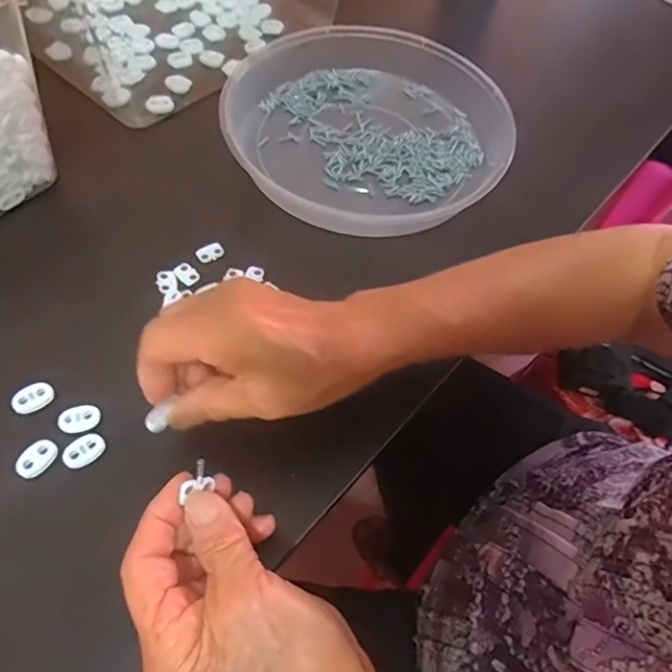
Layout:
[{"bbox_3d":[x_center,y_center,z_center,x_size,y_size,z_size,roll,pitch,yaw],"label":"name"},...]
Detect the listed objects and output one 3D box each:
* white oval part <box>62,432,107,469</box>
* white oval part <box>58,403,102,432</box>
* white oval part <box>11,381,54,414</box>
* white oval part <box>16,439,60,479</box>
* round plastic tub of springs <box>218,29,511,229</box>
[{"bbox_3d":[-0.145,0.066,0.313,0.016,0.004,0.023,40,63,15],"label":"white oval part"},{"bbox_3d":[-0.152,0.047,0.321,0.022,0.004,0.017,-6,61,-11],"label":"white oval part"},{"bbox_3d":[-0.182,0.037,0.327,0.022,0.006,0.016,-37,71,-24],"label":"white oval part"},{"bbox_3d":[-0.169,0.069,0.309,0.016,0.005,0.023,29,61,10],"label":"white oval part"},{"bbox_3d":[0.021,-0.176,0.461,0.235,0.042,0.220,2,58,-4],"label":"round plastic tub of springs"}]

